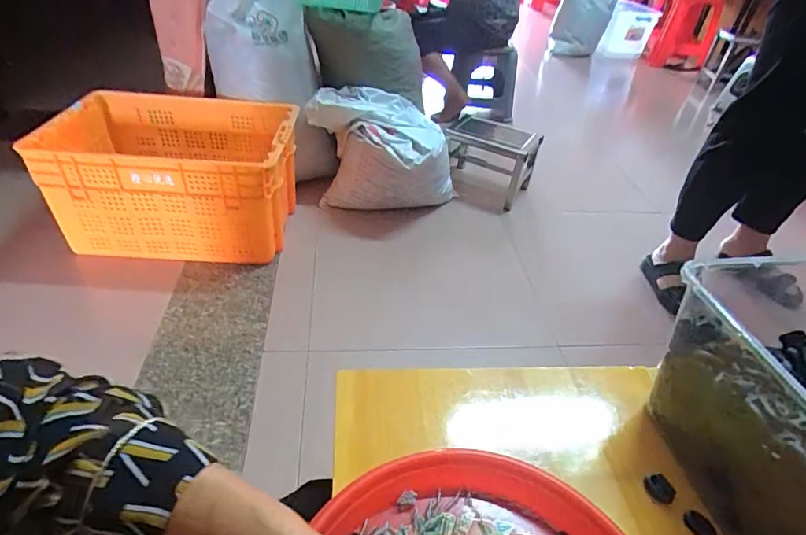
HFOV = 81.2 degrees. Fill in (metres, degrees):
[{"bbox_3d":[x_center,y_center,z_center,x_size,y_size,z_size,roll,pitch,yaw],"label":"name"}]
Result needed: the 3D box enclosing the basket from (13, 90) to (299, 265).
[{"bbox_3d":[-0.593,-0.244,1.292,0.560,0.321,0.383,4,40,-3],"label":"basket"}]

